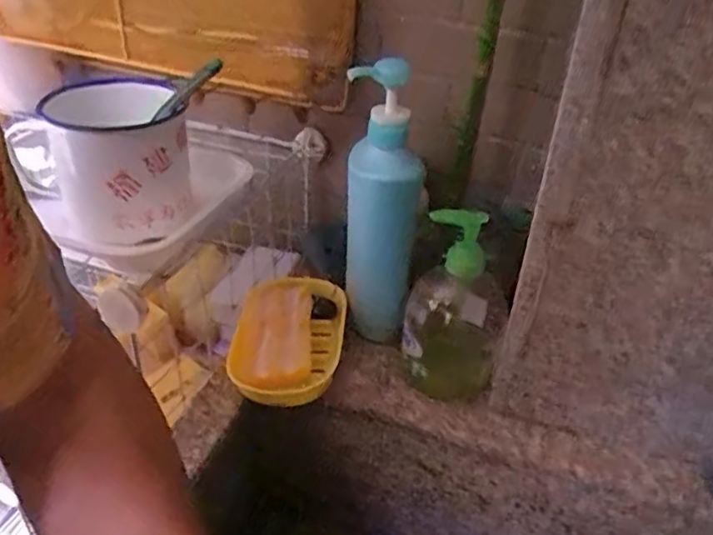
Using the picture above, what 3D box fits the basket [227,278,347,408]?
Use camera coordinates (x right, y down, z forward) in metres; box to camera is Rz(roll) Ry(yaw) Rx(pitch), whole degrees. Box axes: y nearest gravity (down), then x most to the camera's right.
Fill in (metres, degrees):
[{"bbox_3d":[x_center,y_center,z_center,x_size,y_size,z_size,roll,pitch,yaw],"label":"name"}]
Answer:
[{"bbox_3d":[-0.061,0.062,0.561,0.093,0.045,0.139,7,34,4],"label":"basket"}]

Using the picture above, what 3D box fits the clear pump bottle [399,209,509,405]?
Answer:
[{"bbox_3d":[0.083,0.031,0.522,0.083,0.167,0.064,12,34,11],"label":"clear pump bottle"}]

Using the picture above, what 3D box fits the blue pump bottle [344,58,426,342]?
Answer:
[{"bbox_3d":[0.021,-0.056,0.546,0.063,0.229,0.076,6,33,3],"label":"blue pump bottle"}]

